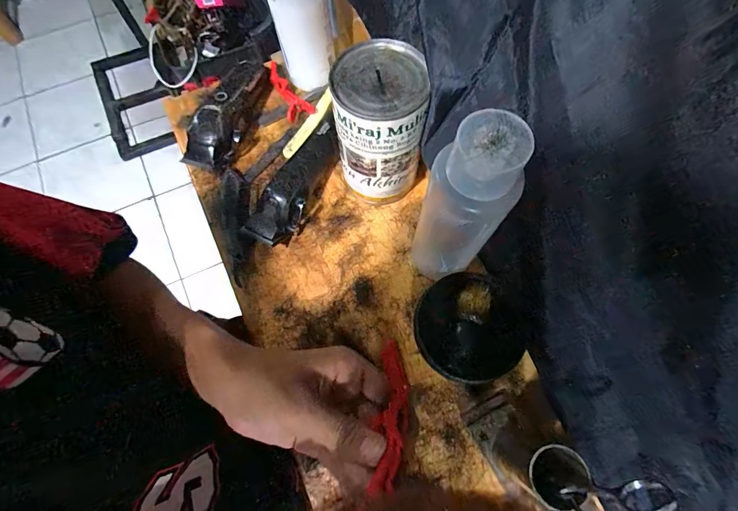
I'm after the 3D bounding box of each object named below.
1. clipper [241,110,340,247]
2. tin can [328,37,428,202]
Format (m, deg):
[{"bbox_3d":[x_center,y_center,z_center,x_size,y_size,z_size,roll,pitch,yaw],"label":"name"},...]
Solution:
[{"bbox_3d":[-0.076,-0.081,0.400,0.047,0.041,0.156,28,72,11],"label":"clipper"},{"bbox_3d":[0.009,-0.121,0.360,0.078,0.143,0.081,0,69,0],"label":"tin can"}]

